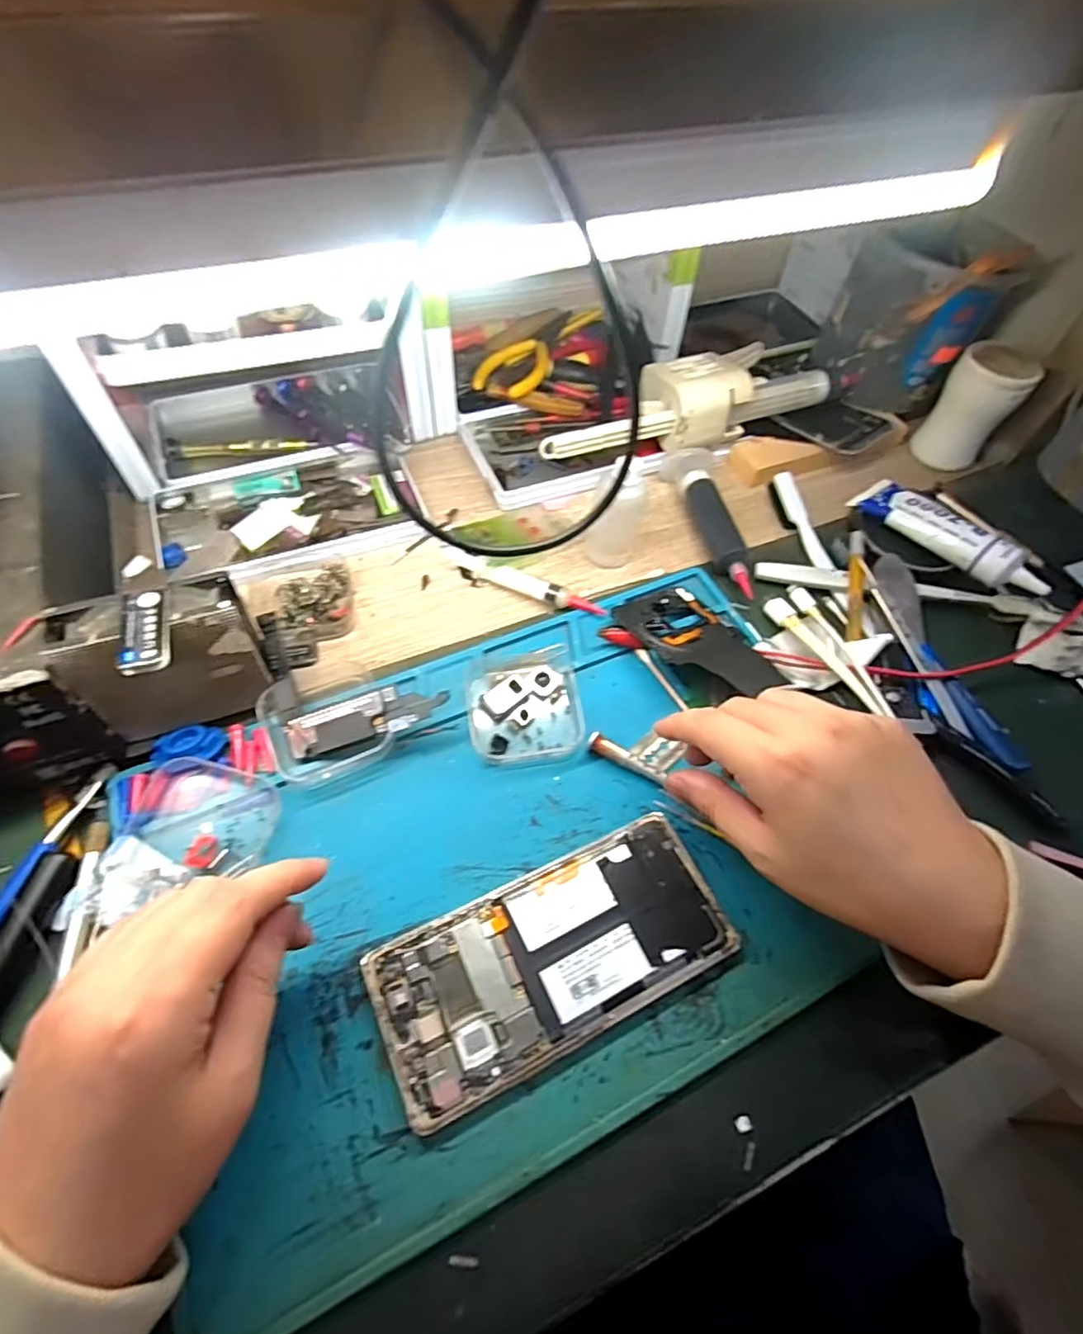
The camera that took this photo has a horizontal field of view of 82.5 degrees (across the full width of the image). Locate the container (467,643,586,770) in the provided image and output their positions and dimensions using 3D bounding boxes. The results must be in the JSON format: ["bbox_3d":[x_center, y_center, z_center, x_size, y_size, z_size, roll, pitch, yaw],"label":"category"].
[{"bbox_3d":[-0.010,0.020,0.362,0.064,0.014,0.076,-5,58,-7],"label":"container"}]

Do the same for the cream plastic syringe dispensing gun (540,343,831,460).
[{"bbox_3d":[0.105,-0.204,0.475,0.224,0.053,0.072,-20,61,-16],"label":"cream plastic syringe dispensing gun"}]

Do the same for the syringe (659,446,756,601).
[{"bbox_3d":[0.121,-0.107,0.447,0.033,0.023,0.138,-5,58,-7],"label":"syringe"}]

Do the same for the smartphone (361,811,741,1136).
[{"bbox_3d":[0.006,0.134,0.290,0.161,0.010,0.075,-21,61,-16],"label":"smartphone"}]

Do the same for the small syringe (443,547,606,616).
[{"bbox_3d":[-0.017,-0.056,0.413,0.120,0.015,0.018,26,60,13],"label":"small syringe"}]

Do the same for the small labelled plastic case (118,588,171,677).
[{"bbox_3d":[-0.178,-0.017,0.278,0.019,0.008,0.044,-12,59,-11],"label":"small labelled plastic case"}]

